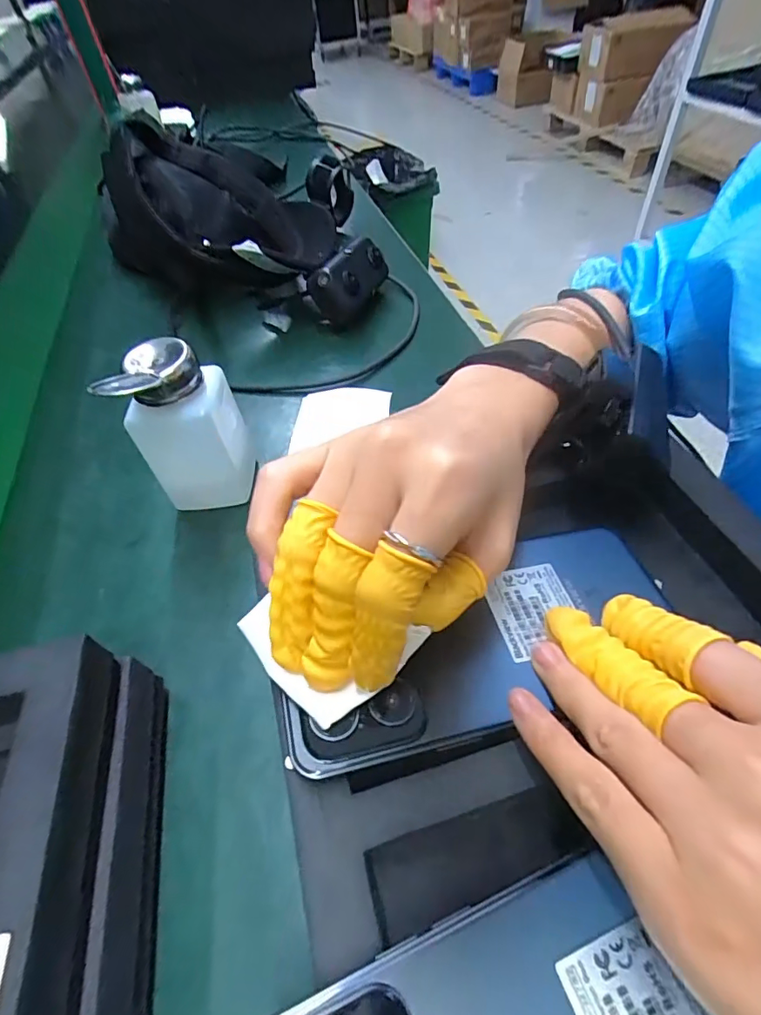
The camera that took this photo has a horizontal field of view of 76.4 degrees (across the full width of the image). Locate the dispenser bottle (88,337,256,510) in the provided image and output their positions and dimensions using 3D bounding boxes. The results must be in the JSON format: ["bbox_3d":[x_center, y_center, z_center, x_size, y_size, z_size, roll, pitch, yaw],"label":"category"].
[{"bbox_3d":[-0.116,-0.047,0.296,0.059,0.107,0.051,-12,50,-4],"label":"dispenser bottle"}]

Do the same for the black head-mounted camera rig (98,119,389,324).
[{"bbox_3d":[-0.138,-0.272,0.466,0.304,0.114,0.154,36,61,15],"label":"black head-mounted camera rig"}]

